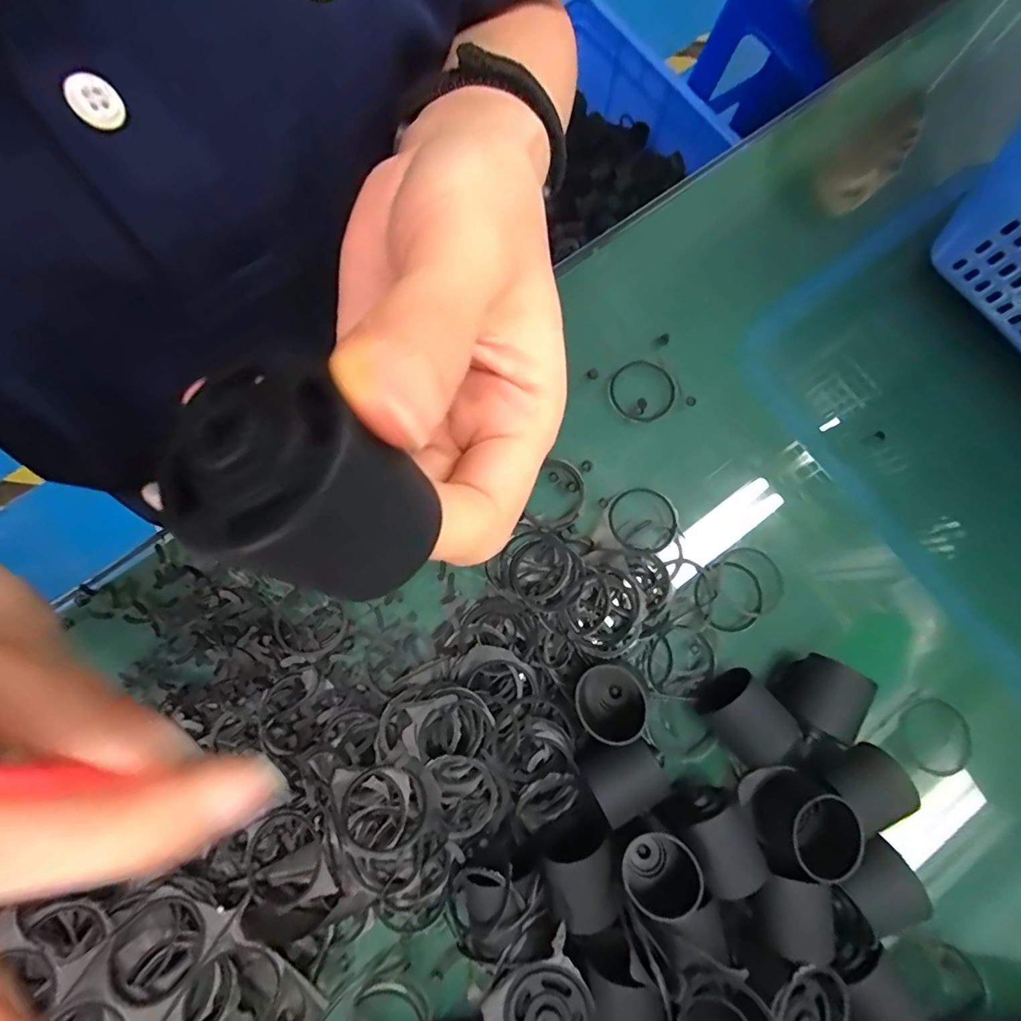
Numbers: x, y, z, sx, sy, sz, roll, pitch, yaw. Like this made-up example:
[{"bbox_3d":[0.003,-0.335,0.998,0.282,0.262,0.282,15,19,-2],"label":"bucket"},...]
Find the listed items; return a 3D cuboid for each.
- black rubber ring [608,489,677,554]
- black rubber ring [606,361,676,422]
[{"bbox_3d":[0.066,0.005,0.255,0.033,0.004,0.034,0,80,-1],"label":"black rubber ring"},{"bbox_3d":[0.070,-0.063,0.273,0.034,0.006,0.034,0,80,-1],"label":"black rubber ring"}]

